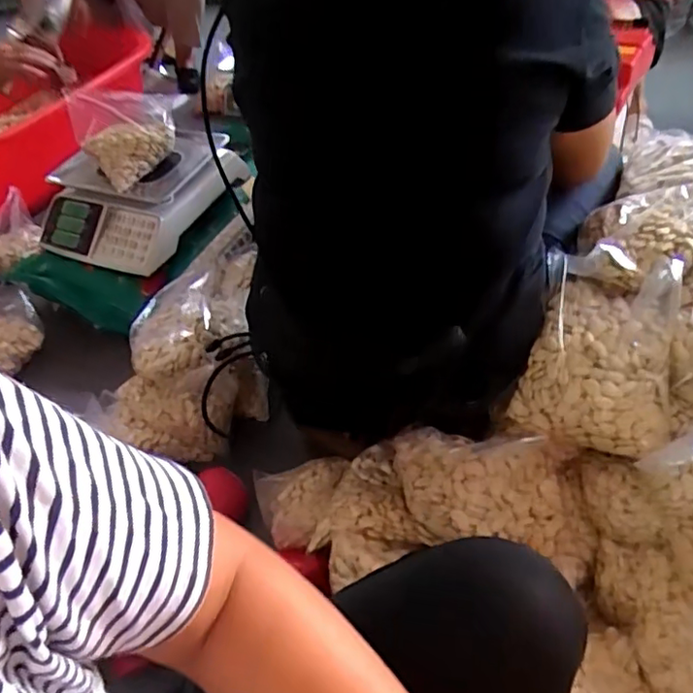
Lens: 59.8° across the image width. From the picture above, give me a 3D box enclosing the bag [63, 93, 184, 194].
[{"bbox_3d":[-0.418,-0.393,1.151,0.195,0.179,0.067,-7,3,-16],"label":"bag"}]

